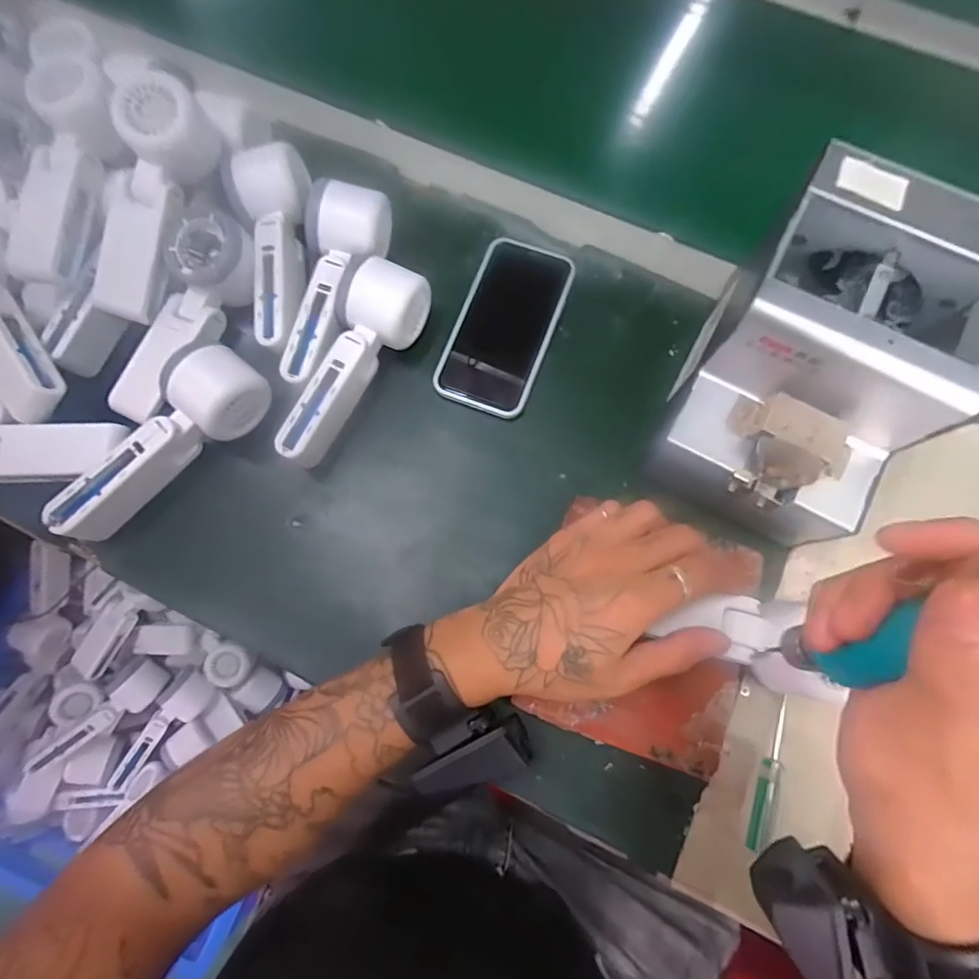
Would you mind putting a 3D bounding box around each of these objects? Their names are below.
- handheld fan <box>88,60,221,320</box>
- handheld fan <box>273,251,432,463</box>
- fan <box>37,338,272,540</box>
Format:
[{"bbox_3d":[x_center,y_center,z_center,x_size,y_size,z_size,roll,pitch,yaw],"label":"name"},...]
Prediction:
[{"bbox_3d":[-0.245,-0.207,0.384,0.054,0.042,0.166,18,94,5],"label":"handheld fan"},{"bbox_3d":[-0.098,-0.089,0.392,0.054,0.047,0.160,20,78,6],"label":"handheld fan"},{"bbox_3d":[-0.235,-0.034,0.377,0.053,0.044,0.165,44,81,10],"label":"fan"}]

